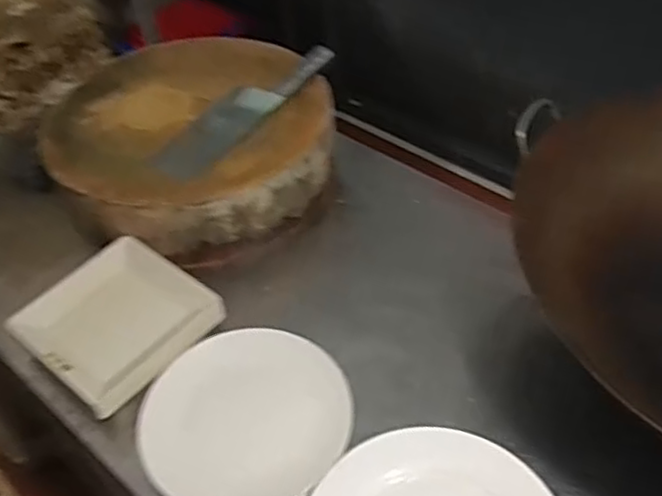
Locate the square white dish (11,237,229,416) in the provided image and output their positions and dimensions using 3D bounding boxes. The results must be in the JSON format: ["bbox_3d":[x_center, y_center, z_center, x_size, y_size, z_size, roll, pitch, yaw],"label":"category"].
[{"bbox_3d":[-0.264,0.082,0.862,0.211,0.032,0.191,30,56,30],"label":"square white dish"}]

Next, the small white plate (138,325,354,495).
[{"bbox_3d":[-0.091,0.182,0.754,0.217,0.013,0.200,-1,58,2],"label":"small white plate"}]

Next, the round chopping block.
[{"bbox_3d":[-0.204,-0.151,1.066,0.397,0.132,0.397,-3,46,3],"label":"round chopping block"}]

